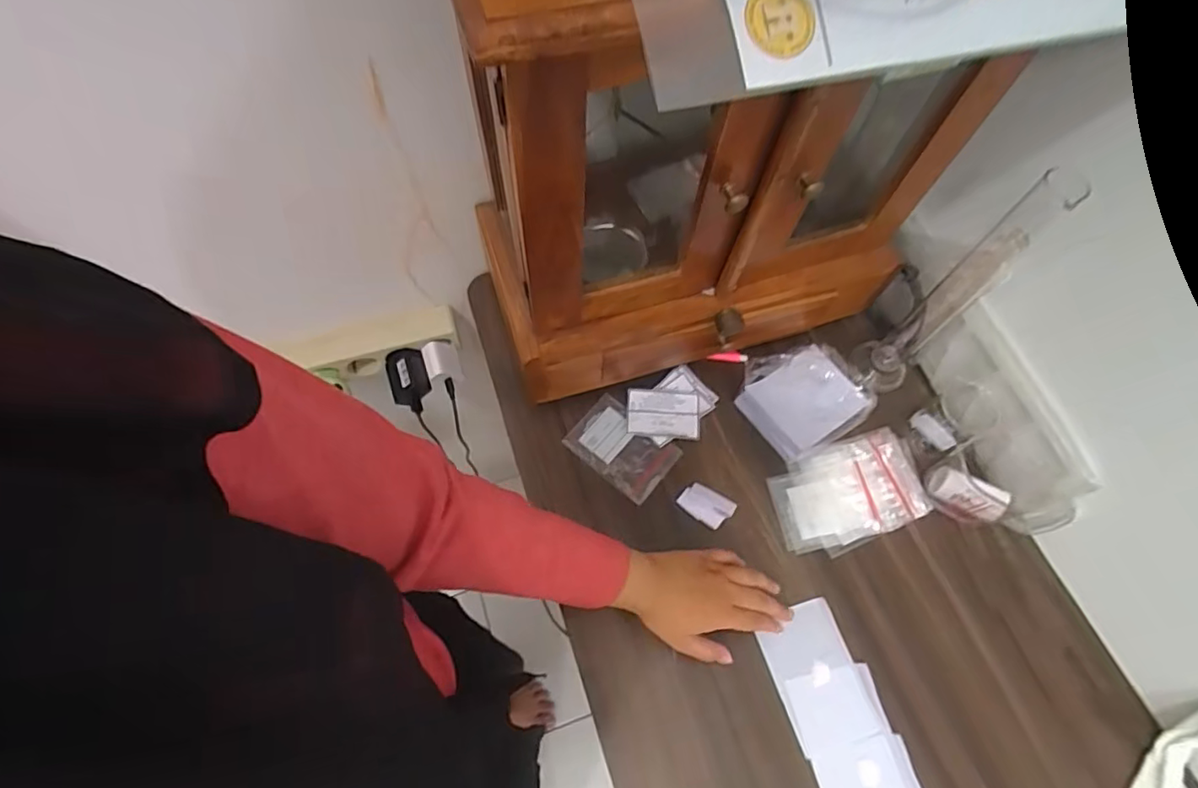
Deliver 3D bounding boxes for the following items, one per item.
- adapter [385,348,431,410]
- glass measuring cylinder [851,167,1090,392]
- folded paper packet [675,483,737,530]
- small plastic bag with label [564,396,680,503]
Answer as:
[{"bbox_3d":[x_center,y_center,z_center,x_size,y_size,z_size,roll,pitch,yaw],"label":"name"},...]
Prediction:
[{"bbox_3d":[-0.223,-0.018,0.668,0.044,0.039,0.064,-14,65,-8],"label":"adapter"},{"bbox_3d":[0.312,-0.090,0.505,0.051,0.263,0.049,40,69,17],"label":"glass measuring cylinder"},{"bbox_3d":[0.103,0.106,0.545,0.050,0.008,0.031,34,68,14],"label":"folded paper packet"},{"bbox_3d":[0.023,0.053,0.569,0.100,0.006,0.068,38,69,16],"label":"small plastic bag with label"}]

